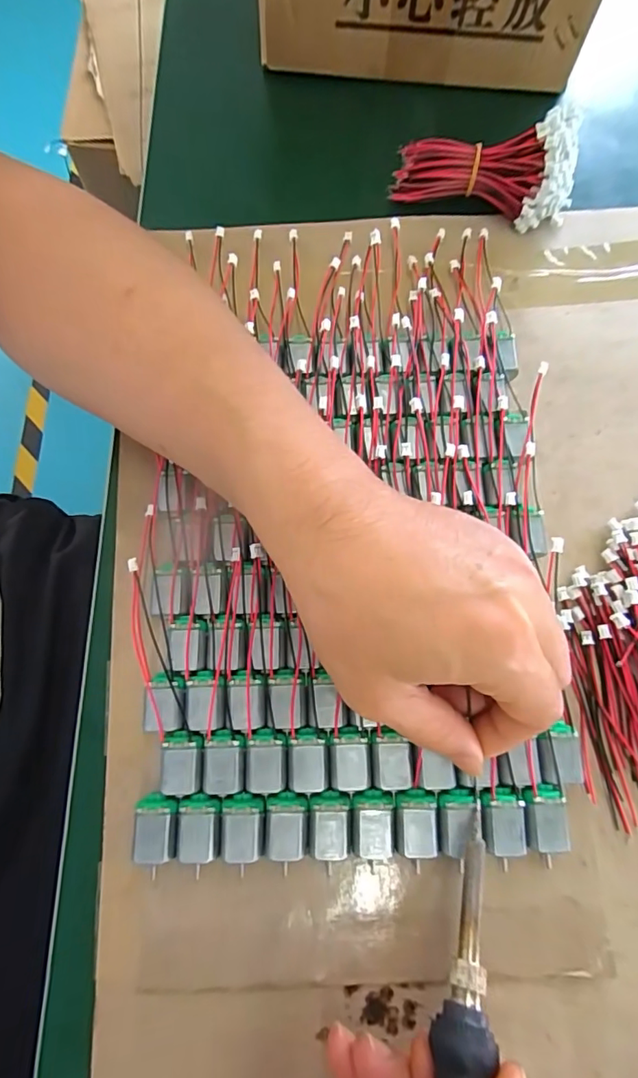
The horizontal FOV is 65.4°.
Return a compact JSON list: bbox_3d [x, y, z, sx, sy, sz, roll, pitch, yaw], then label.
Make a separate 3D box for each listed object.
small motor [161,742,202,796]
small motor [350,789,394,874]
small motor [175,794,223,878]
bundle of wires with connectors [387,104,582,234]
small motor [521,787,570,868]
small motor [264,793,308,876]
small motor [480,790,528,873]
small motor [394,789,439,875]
[{"bbox_3d":[-0.063,0.107,0.234,0.017,0.018,0.022,-1,75,0],"label":"small motor"},{"bbox_3d":[0.024,0.131,0.224,0.019,0.014,0.032,-3,75,-1],"label":"small motor"},{"bbox_3d":[-0.053,0.132,0.227,0.019,0.017,0.028,-1,75,0],"label":"small motor"},{"bbox_3d":[0.104,-0.230,0.306,0.110,0.056,0.029,18,75,5],"label":"bundle of wires with connectors"},{"bbox_3d":[0.101,0.130,0.226,0.017,0.016,0.034,-1,75,0],"label":"small motor"},{"bbox_3d":[-0.015,0.131,0.227,0.018,0.017,0.028,3,75,1],"label":"small motor"},{"bbox_3d":[0.082,0.130,0.226,0.018,0.015,0.031,-7,75,-2],"label":"small motor"},{"bbox_3d":[0.044,0.130,0.226,0.019,0.014,0.031,0,75,0],"label":"small motor"}]

